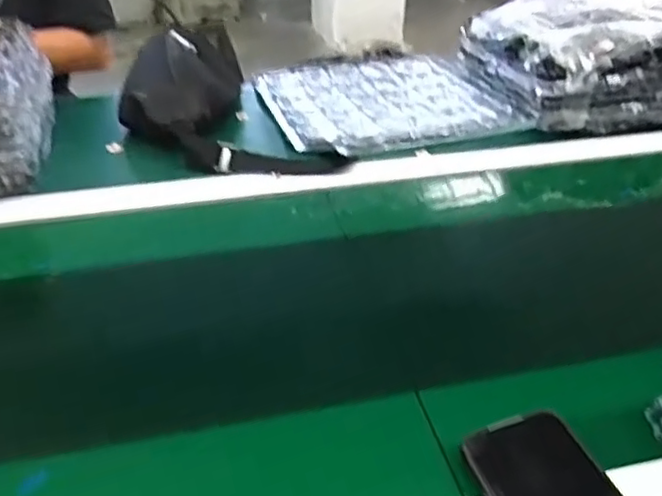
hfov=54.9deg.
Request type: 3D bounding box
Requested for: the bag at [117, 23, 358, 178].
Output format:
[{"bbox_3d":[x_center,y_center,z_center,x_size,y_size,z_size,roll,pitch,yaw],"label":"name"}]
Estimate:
[{"bbox_3d":[-0.146,-0.187,0.803,0.202,0.098,0.333,-20,42,-27],"label":"bag"}]

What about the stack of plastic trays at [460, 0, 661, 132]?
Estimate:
[{"bbox_3d":[0.375,-0.286,0.936,0.302,0.116,0.266,-7,37,-12],"label":"stack of plastic trays"}]

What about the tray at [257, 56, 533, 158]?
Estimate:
[{"bbox_3d":[0.070,-0.220,0.889,0.324,0.025,0.302,-10,38,-16],"label":"tray"}]

